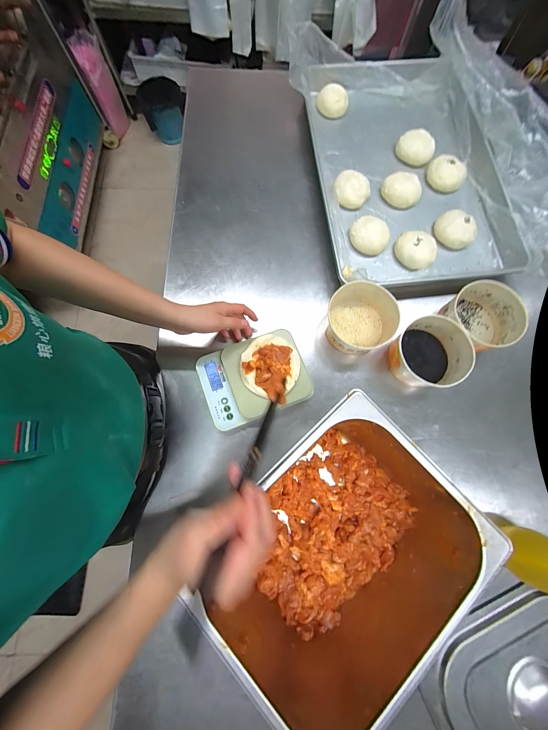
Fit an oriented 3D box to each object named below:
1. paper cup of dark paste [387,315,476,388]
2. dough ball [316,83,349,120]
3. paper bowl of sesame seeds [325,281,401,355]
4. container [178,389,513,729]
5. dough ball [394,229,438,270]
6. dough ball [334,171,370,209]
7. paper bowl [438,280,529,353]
[{"bbox_3d":[0.289,-0.019,0.475,0.131,0.074,0.126,0,77,-1],"label":"paper cup of dark paste"},{"bbox_3d":[0.149,-0.665,0.631,0.079,0.037,0.064,17,77,3],"label":"dough ball"},{"bbox_3d":[0.164,-0.088,0.490,0.129,0.071,0.123,0,77,-1],"label":"paper bowl of sesame seeds"},{"bbox_3d":[0.092,0.254,0.367,0.253,0.153,0.323,42,79,8],"label":"container"},{"bbox_3d":[0.310,-0.253,0.545,0.088,0.040,0.080,0,77,-1],"label":"dough ball"},{"bbox_3d":[0.176,-0.402,0.574,0.084,0.041,0.072,19,77,3],"label":"dough ball"},{"bbox_3d":[0.404,-0.092,0.496,0.130,0.068,0.127,0,77,-1],"label":"paper bowl"}]

